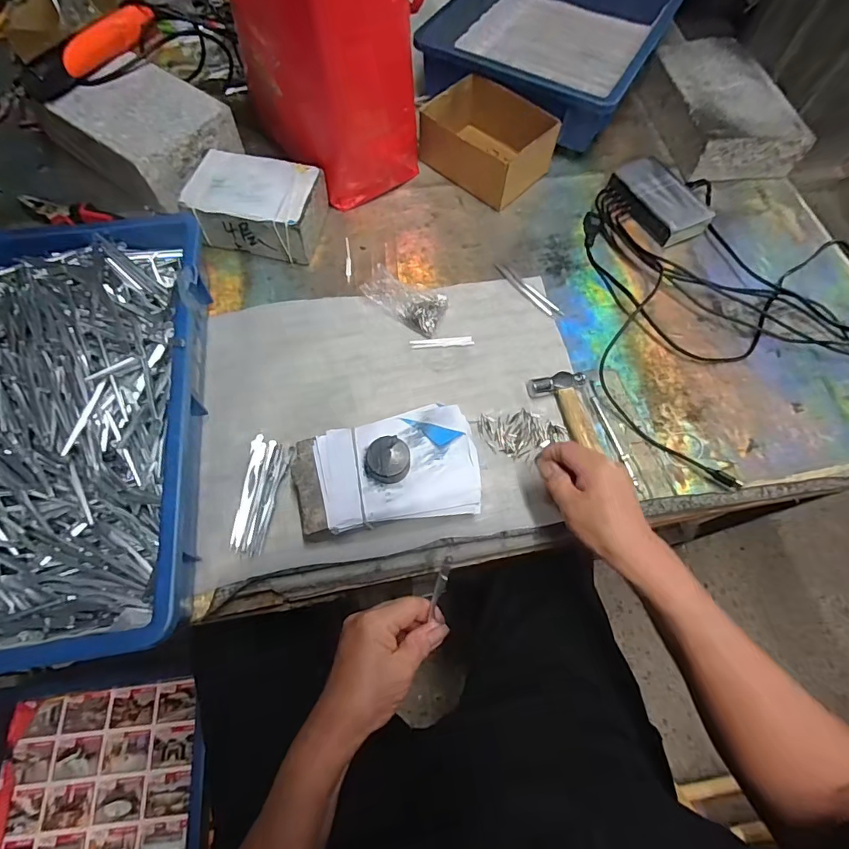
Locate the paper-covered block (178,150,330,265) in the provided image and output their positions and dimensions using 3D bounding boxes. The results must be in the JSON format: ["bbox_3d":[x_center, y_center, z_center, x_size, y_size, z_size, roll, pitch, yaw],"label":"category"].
[{"bbox_3d":[-0.205,-0.268,0.566,0.148,0.066,0.103,9,66,2],"label":"paper-covered block"}]

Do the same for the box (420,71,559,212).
[{"bbox_3d":[0.083,-0.382,0.617,0.166,0.072,0.111,38,70,14],"label":"box"}]

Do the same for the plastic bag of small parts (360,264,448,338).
[{"bbox_3d":[-0.022,-0.146,0.532,0.095,0.029,0.057,27,70,-11],"label":"plastic bag of small parts"}]

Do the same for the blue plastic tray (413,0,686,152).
[{"bbox_3d":[0.203,-0.600,0.701,0.288,0.085,0.427,27,67,10],"label":"blue plastic tray"}]

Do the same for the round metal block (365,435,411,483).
[{"bbox_3d":[-0.032,0.031,0.415,0.039,0.022,0.038,1,65,-2],"label":"round metal block"}]

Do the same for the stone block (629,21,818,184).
[{"bbox_3d":[0.410,-0.463,0.659,0.142,0.058,0.261,-9,66,-6],"label":"stone block"}]

